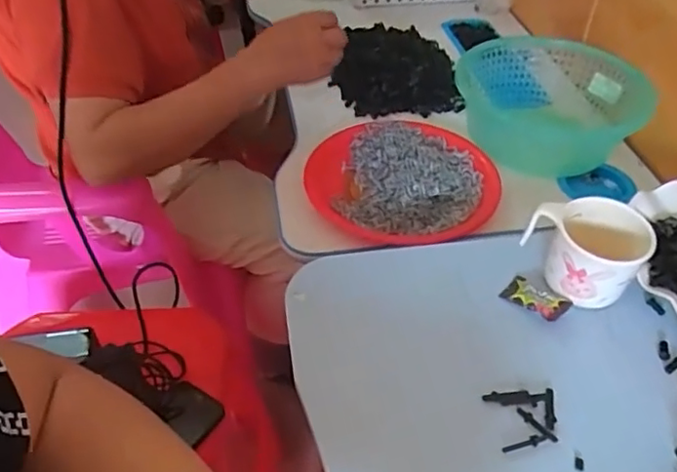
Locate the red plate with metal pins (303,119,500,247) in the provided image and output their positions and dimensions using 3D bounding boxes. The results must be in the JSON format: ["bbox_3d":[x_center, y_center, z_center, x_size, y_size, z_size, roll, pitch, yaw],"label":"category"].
[{"bbox_3d":[0.080,-0.068,0.729,0.216,0.034,0.231,0,44,0],"label":"red plate with metal pins"}]

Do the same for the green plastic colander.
[{"bbox_3d":[0.281,-0.173,0.787,0.202,0.095,0.210,0,44,0],"label":"green plastic colander"}]

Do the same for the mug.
[{"bbox_3d":[0.213,0.013,0.522,0.097,0.073,0.081,29,51,27],"label":"mug"}]

